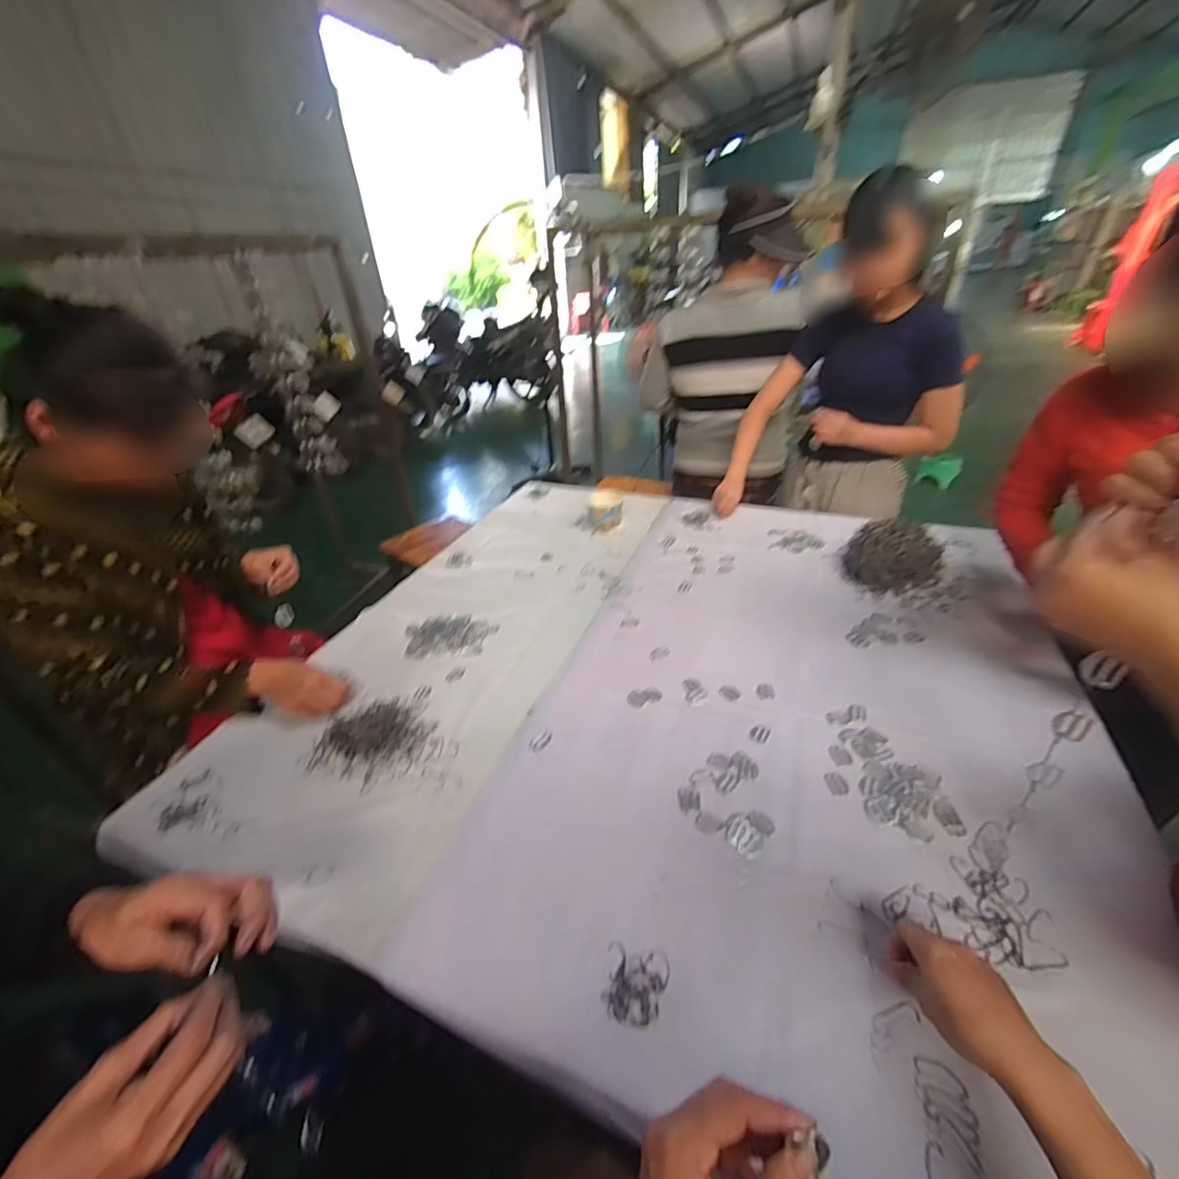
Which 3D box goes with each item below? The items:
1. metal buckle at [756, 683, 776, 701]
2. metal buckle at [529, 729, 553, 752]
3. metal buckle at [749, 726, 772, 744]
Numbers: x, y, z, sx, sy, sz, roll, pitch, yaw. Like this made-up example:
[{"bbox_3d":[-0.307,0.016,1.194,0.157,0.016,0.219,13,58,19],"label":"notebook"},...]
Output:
[{"bbox_3d":[0.275,0.158,0.802,0.028,0.006,0.034,3,34,7],"label":"metal buckle"},{"bbox_3d":[-0.070,0.216,0.740,0.027,0.004,0.040,23,41,33],"label":"metal buckle"},{"bbox_3d":[0.243,0.205,0.733,0.027,0.004,0.032,20,39,30],"label":"metal buckle"}]

